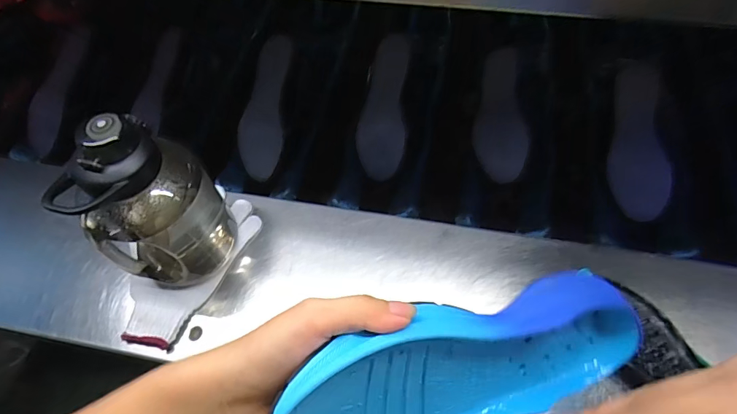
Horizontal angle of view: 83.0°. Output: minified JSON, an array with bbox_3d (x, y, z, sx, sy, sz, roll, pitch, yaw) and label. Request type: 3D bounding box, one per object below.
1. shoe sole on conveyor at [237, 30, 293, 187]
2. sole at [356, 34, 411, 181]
[{"bbox_3d":[-0.165,-0.163,0.671,0.072,0.016,0.235,6,83,5],"label":"shoe sole on conveyor"},{"bbox_3d":[0.026,-0.163,0.662,0.071,0.013,0.239,6,80,5],"label":"sole"}]

